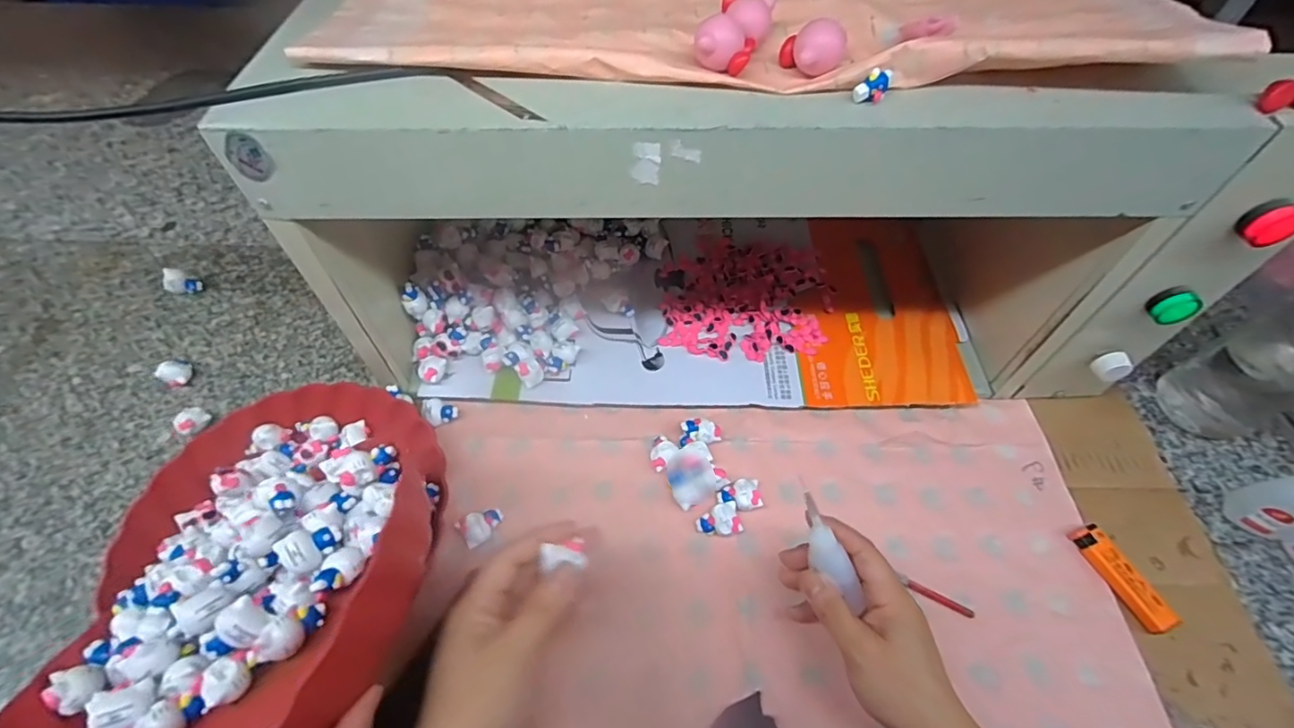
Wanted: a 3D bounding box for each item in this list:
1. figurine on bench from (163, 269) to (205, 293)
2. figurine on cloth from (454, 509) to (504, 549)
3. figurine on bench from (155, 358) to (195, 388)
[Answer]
[{"bbox_3d":[-0.522,-0.091,0.614,0.033,0.026,0.021,8,58,5],"label":"figurine on bench"},{"bbox_3d":[-0.135,0.133,0.451,0.034,0.013,0.026,-34,64,-20],"label":"figurine on cloth"},{"bbox_3d":[-0.470,0.010,0.549,0.028,0.022,0.027,25,61,15],"label":"figurine on bench"}]

